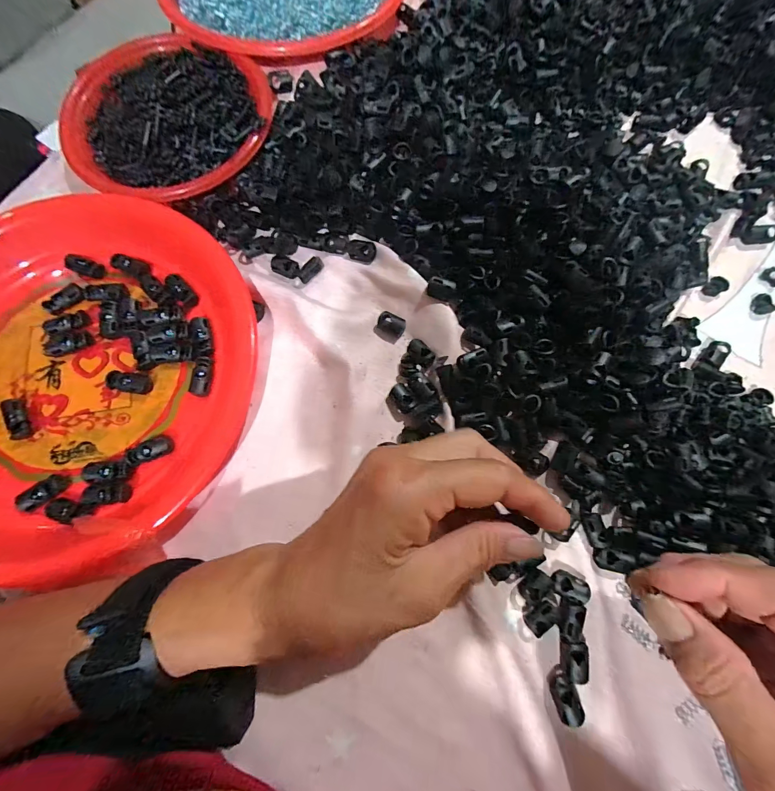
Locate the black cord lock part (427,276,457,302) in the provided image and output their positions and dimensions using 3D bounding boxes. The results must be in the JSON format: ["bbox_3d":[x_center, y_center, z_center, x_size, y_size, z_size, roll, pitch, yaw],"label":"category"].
[{"bbox_3d":[0.038,-0.074,0.248,0.019,0.008,0.012,17,78,6],"label":"black cord lock part"}]

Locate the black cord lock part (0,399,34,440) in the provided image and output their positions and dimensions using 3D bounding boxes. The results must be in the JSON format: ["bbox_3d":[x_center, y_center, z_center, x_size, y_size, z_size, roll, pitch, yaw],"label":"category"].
[{"bbox_3d":[-0.247,0.016,0.238,0.011,0.008,0.029,-25,77,-4],"label":"black cord lock part"}]

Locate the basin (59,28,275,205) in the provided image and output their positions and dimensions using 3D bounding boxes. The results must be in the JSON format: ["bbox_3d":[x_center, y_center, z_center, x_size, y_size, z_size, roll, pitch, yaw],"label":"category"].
[{"bbox_3d":[-0.171,-0.222,0.282,0.153,0.030,0.138,-16,77,-2],"label":"basin"}]

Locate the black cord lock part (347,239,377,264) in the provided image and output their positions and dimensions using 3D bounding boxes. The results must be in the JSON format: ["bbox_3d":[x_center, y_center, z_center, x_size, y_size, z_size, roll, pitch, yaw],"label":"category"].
[{"bbox_3d":[-0.019,-0.107,0.265,0.021,0.009,0.014,23,79,7],"label":"black cord lock part"}]

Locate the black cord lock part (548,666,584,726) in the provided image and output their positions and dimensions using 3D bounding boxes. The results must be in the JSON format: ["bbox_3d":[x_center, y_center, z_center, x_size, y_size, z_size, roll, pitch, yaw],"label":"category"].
[{"bbox_3d":[0.100,0.169,0.200,0.014,0.005,0.025,-19,77,-3],"label":"black cord lock part"}]

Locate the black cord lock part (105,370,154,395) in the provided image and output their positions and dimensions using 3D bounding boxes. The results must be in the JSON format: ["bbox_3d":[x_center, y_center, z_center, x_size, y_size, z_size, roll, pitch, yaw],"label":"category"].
[{"bbox_3d":[-0.177,-0.009,0.243,0.026,0.011,0.014,6,77,3],"label":"black cord lock part"}]

